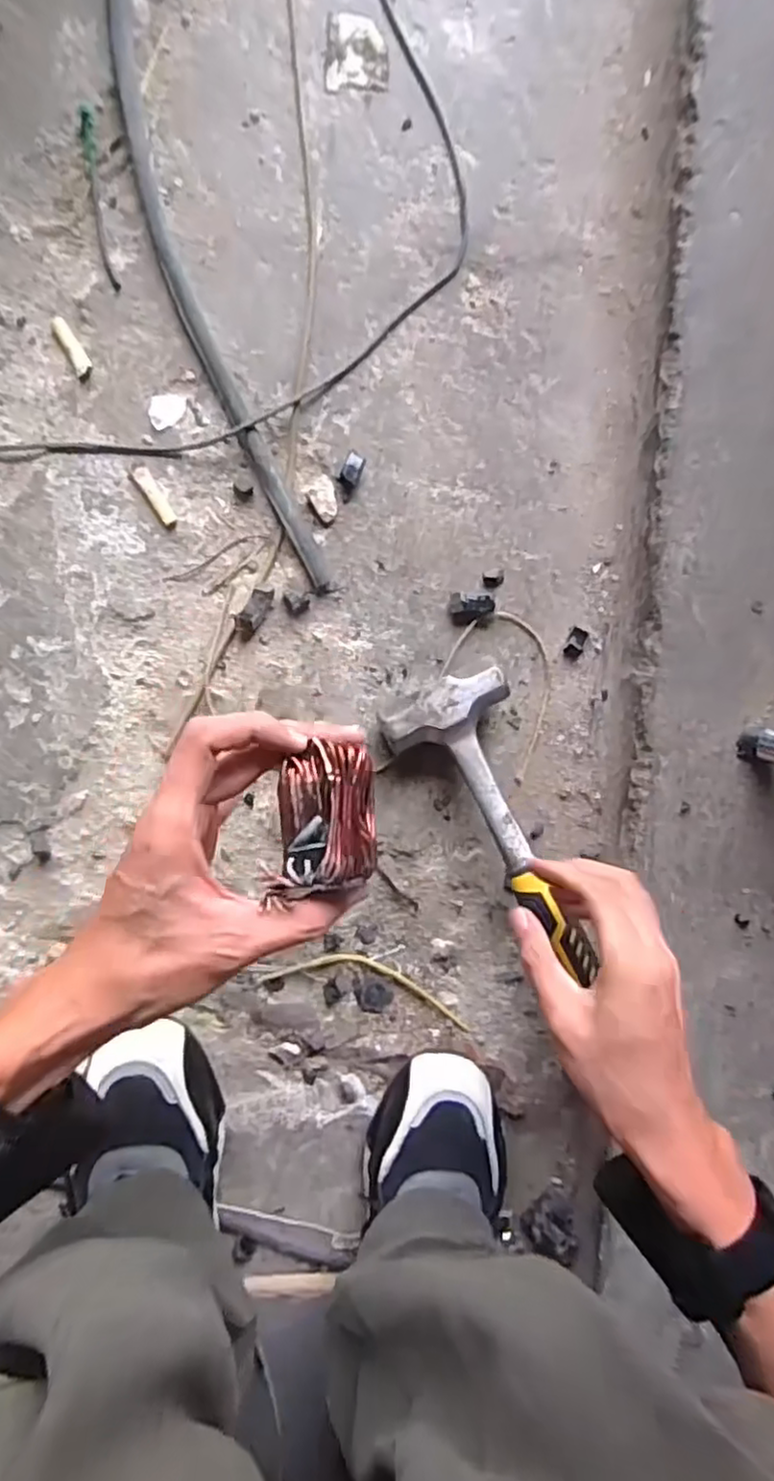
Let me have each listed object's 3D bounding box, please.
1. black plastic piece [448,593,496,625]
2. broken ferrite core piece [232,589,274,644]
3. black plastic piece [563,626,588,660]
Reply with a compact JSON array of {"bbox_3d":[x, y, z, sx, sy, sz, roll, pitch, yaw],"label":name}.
[{"bbox_3d":[0.060,-0.095,0.476,0.031,0.015,0.020,3,94,-8],"label":"black plastic piece"},{"bbox_3d":[-0.095,-0.090,0.464,0.017,0.009,0.039,36,89,-9],"label":"broken ferrite core piece"},{"bbox_3d":[0.142,-0.073,0.490,0.014,0.009,0.023,21,91,-9],"label":"black plastic piece"}]

